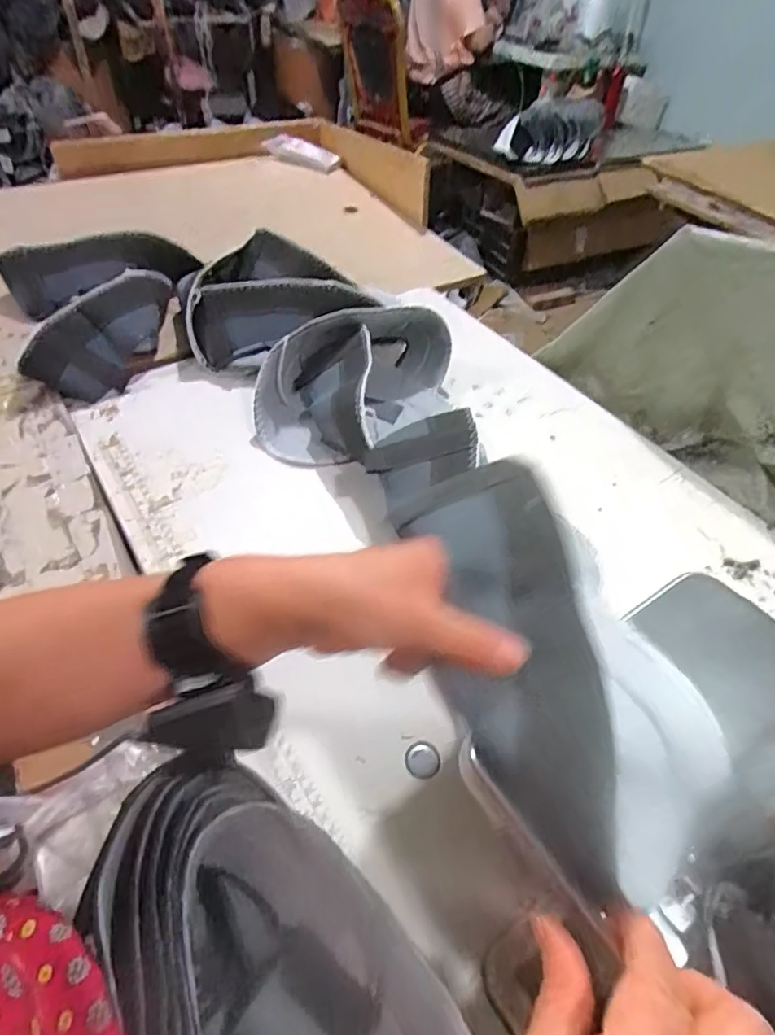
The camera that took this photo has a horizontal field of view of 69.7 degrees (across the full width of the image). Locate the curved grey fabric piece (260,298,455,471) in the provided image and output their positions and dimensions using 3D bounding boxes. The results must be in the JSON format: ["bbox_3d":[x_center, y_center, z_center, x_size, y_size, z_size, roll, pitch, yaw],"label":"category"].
[{"bbox_3d":[-0.035,-0.164,0.623,0.161,0.090,0.237,25,51,17],"label":"curved grey fabric piece"}]

